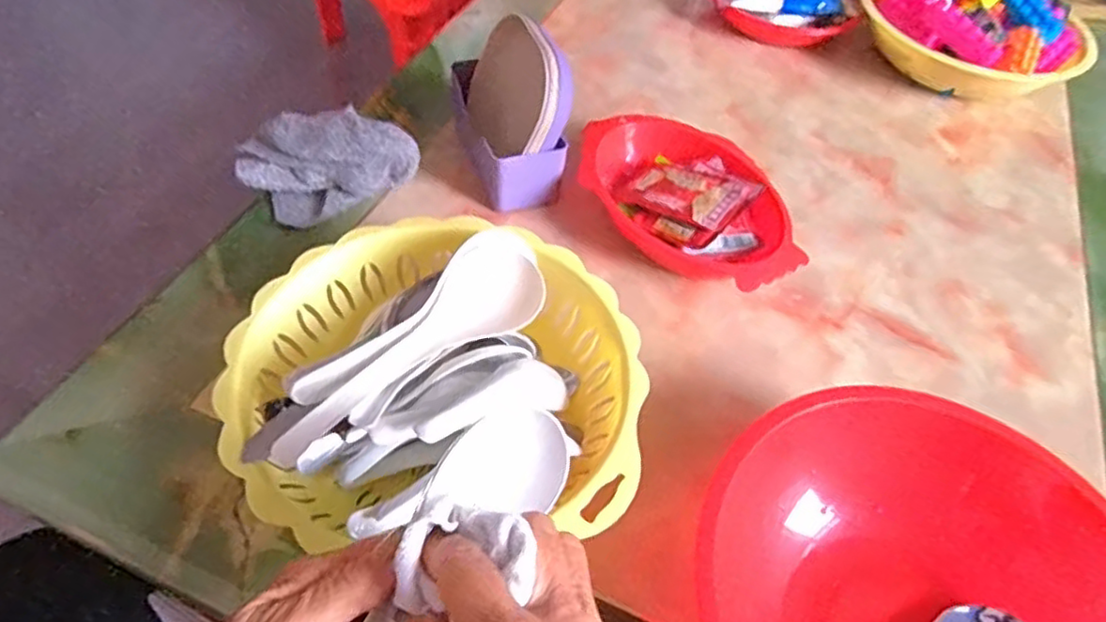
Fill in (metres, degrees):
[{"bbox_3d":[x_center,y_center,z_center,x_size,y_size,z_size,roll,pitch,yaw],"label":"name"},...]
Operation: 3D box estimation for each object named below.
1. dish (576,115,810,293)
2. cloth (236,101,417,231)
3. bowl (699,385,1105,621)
[{"bbox_3d":[0.118,-0.094,0.587,0.142,0.050,0.217,-31,61,-26],"label":"dish"},{"bbox_3d":[-0.192,-0.129,0.575,0.137,0.065,0.082,-22,57,-21],"label":"cloth"},{"bbox_3d":[0.192,0.176,0.360,0.234,0.090,0.224,3,52,-3],"label":"bowl"}]

